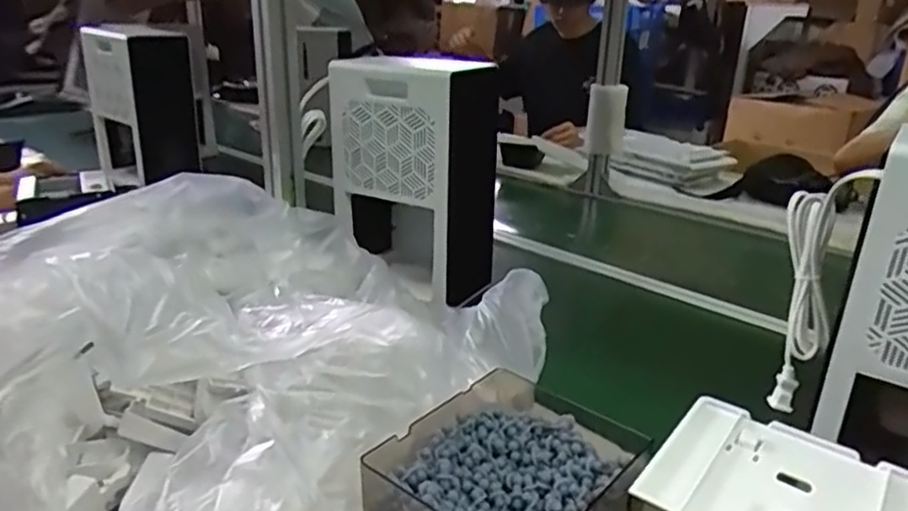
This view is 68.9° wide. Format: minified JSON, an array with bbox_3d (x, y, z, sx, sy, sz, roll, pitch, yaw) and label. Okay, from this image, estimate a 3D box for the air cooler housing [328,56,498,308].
[{"bbox_3d":[-0.058,-0.124,0.983,0.224,0.312,0.146,15,22,26],"label":"air cooler housing"}]

